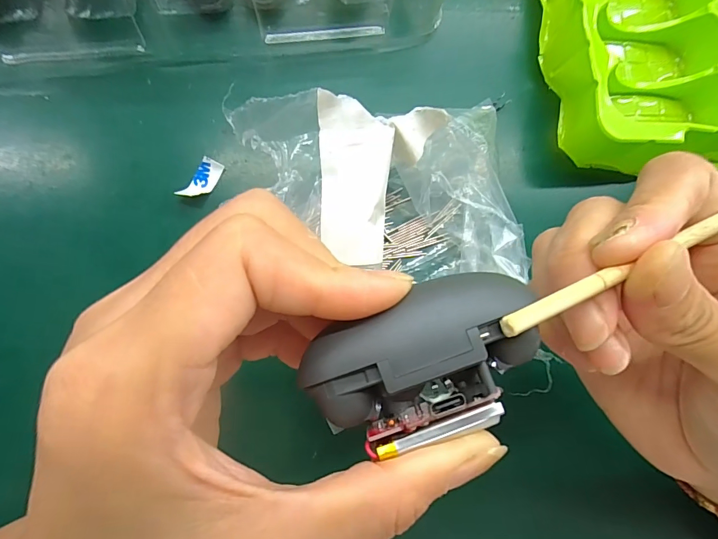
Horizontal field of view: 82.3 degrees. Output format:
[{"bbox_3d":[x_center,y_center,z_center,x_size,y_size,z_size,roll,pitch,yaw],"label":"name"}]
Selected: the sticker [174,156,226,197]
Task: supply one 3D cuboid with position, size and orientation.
[{"bbox_3d":[-0.075,-0.042,0.197,0.010,0.006,0.023,37,84,-2],"label":"sticker"}]

